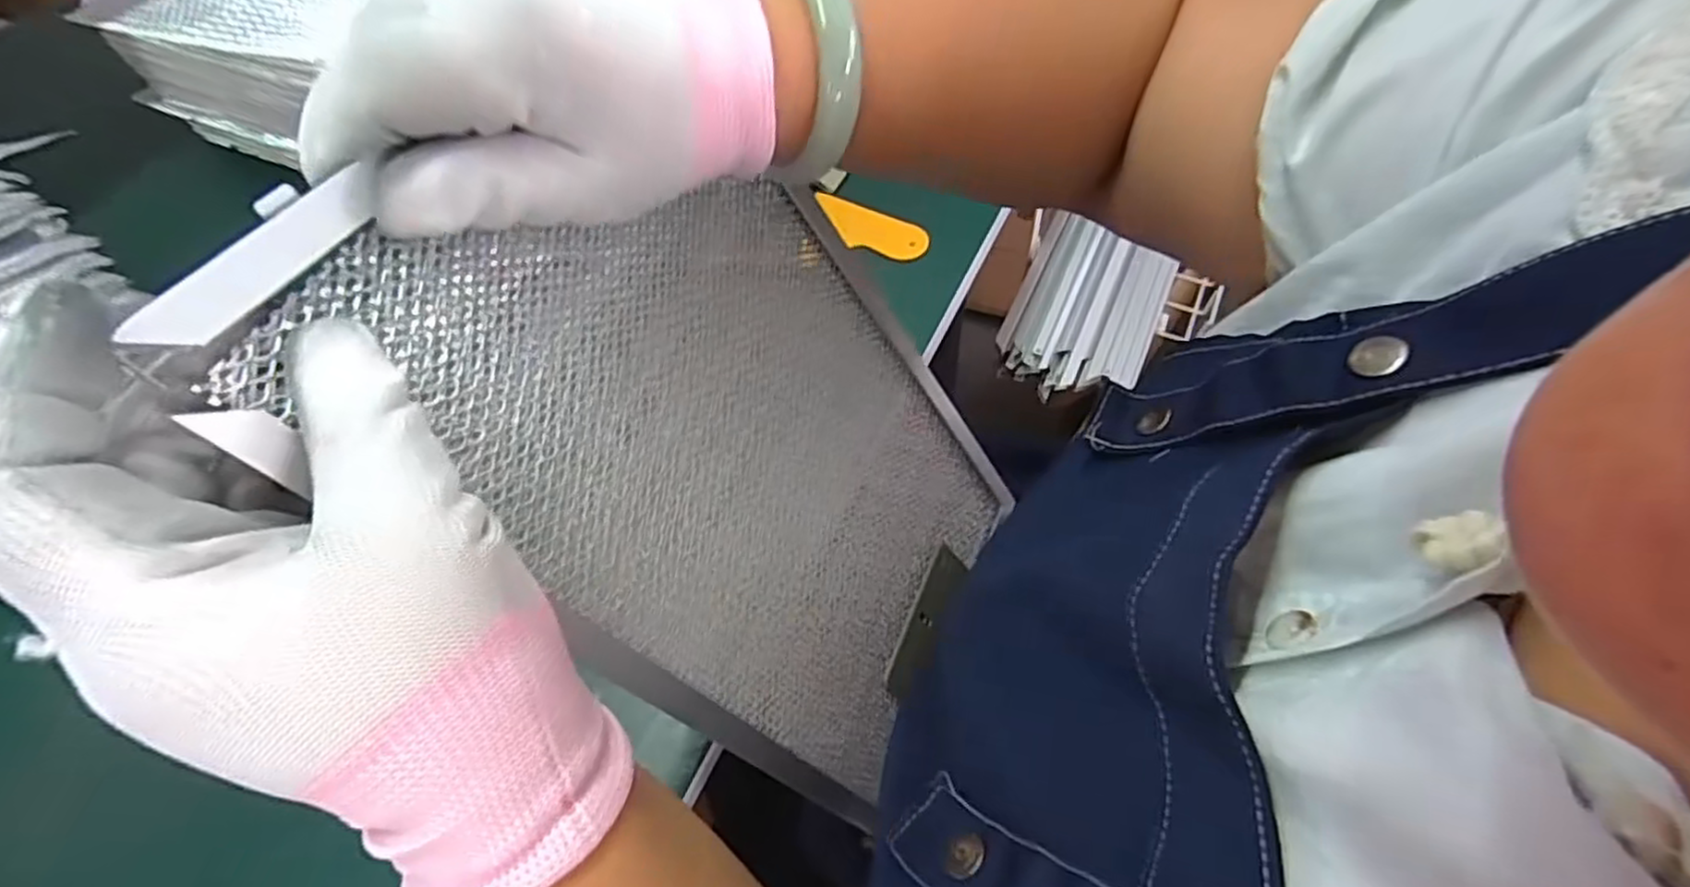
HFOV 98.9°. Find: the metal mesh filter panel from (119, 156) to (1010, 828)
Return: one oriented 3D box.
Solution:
[{"bbox_3d":[-0.031,0.002,0.297,0.011,0.320,0.204,-1,51,37],"label":"metal mesh filter panel"}]

